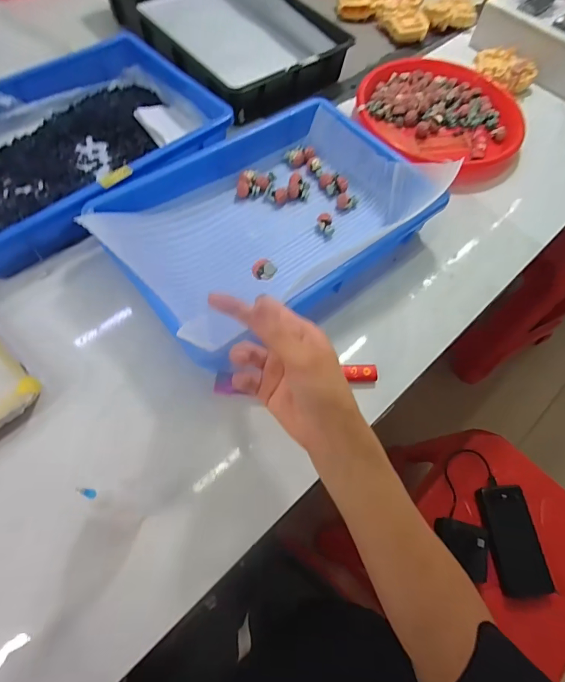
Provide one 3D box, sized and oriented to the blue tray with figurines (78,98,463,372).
[{"bbox_3d":[-0.015,-0.155,0.489,0.371,0.066,0.250,-36,71,-20],"label":"blue tray with figurines"}]

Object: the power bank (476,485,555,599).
[{"bbox_3d":[0.371,0.319,0.647,0.080,0.023,0.159,-2,63,-6],"label":"power bank"}]

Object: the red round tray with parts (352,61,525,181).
[{"bbox_3d":[0.245,-0.363,0.633,0.246,0.042,0.254,2,63,-4],"label":"red round tray with parts"}]

